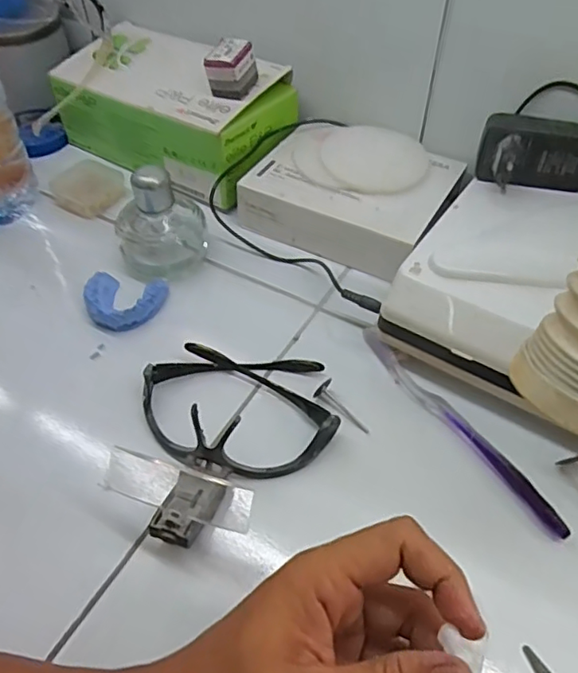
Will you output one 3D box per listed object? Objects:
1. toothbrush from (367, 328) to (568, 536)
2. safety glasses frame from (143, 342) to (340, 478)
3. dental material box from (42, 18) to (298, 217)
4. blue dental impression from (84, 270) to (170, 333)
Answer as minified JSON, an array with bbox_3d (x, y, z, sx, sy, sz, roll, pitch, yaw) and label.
[{"bbox_3d":[0.108,0.055,0.380,0.012,0.012,0.184,-26,53,-21],"label":"toothbrush"},{"bbox_3d":[-0.035,0.042,0.380,0.132,0.034,0.093,5,49,5],"label":"safety glasses frame"},{"bbox_3d":[-0.115,-0.226,0.575,0.235,0.086,0.117,27,54,23],"label":"dental material box"},{"bbox_3d":[-0.132,-0.031,0.455,0.062,0.016,0.055,8,49,7],"label":"blue dental impression"}]

